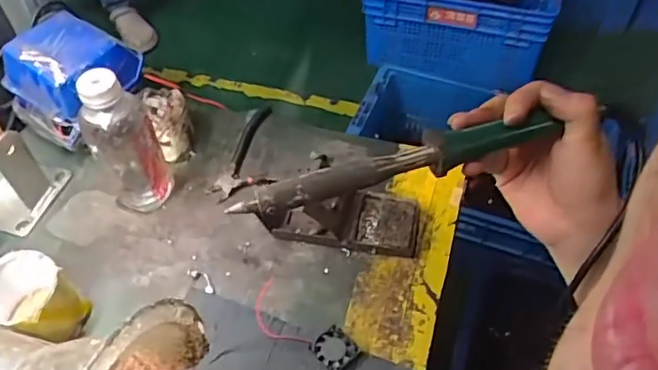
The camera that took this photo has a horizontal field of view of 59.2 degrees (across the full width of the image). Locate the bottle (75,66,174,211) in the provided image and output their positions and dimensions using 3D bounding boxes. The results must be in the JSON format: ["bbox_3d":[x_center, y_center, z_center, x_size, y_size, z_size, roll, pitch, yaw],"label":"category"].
[{"bbox_3d":[-0.230,-0.051,0.651,0.069,0.186,0.061,-23,54,-16],"label":"bottle"}]

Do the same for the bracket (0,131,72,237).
[{"bbox_3d":[-0.381,-0.022,0.677,0.082,0.106,0.106,10,52,10],"label":"bracket"}]

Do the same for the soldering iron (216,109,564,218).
[{"bbox_3d":[0.046,-0.015,0.386,0.219,0.022,0.020,-15,52,-6],"label":"soldering iron"}]

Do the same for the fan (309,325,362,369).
[{"bbox_3d":[0.006,0.163,0.575,0.040,0.010,0.041,-33,57,-23],"label":"fan"}]

